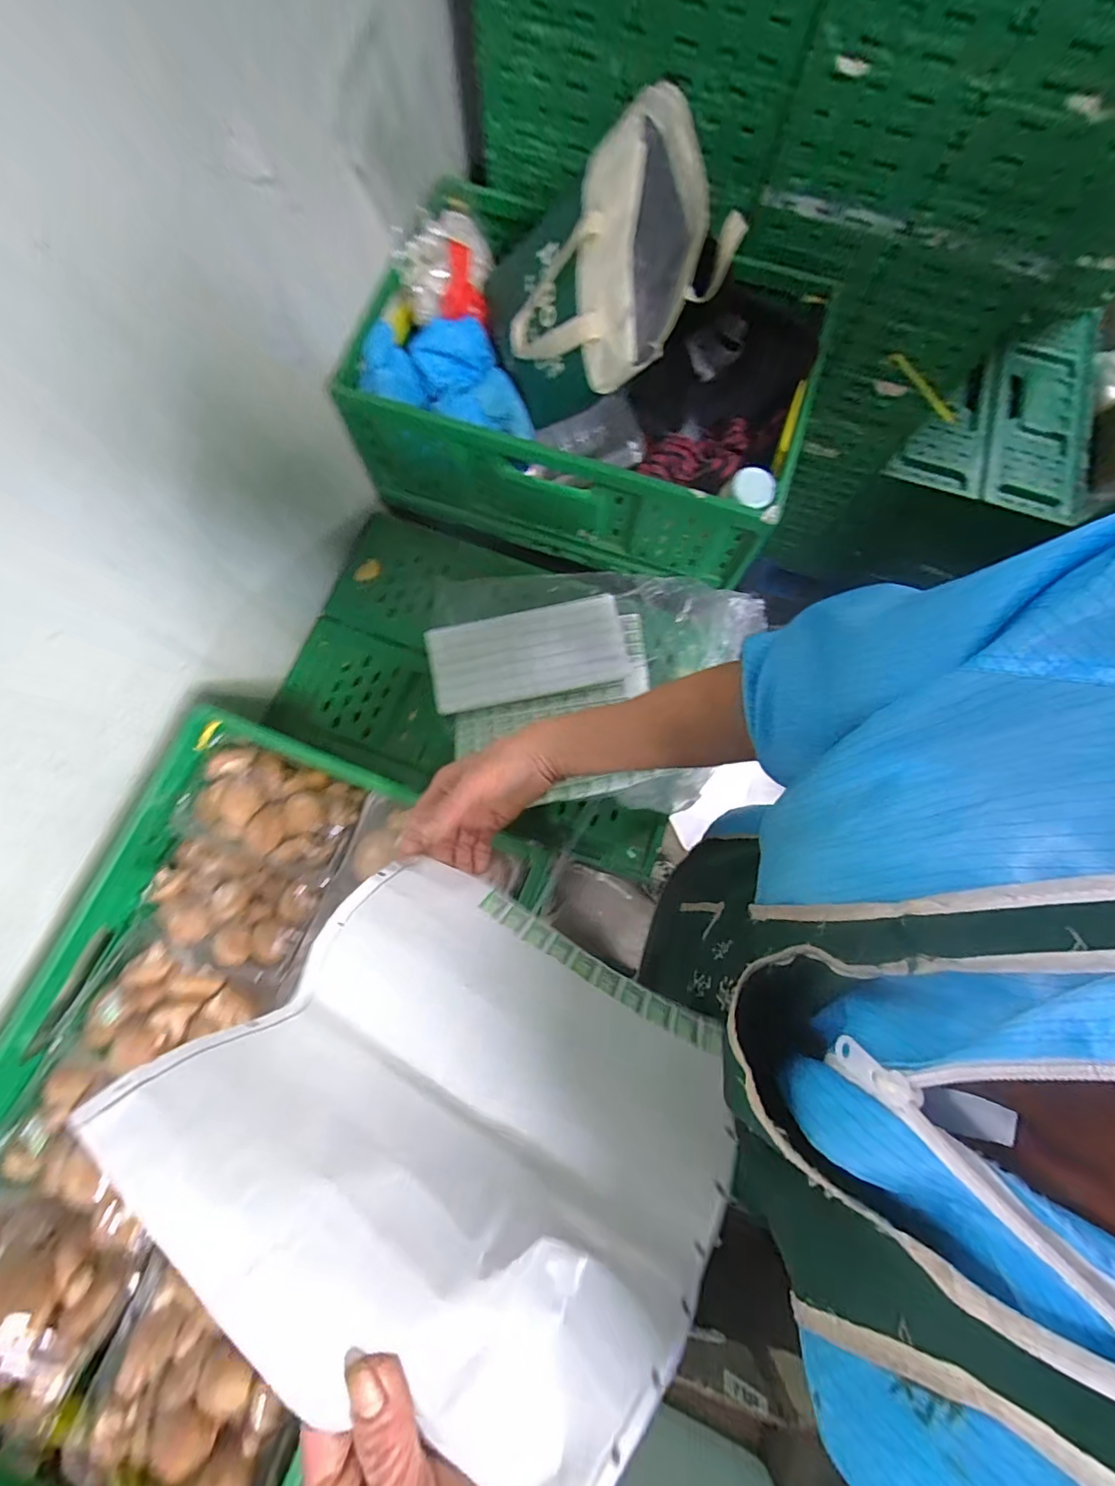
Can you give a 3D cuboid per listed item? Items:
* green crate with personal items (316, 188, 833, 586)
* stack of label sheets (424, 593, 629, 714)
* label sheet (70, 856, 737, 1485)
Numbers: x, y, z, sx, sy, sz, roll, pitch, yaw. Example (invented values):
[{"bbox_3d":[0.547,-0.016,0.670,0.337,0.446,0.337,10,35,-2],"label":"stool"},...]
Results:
[{"bbox_3d":[0.042,-0.508,0.722,0.579,0.219,0.392,17,77,3],"label":"green crate with personal items"},{"bbox_3d":[-0.044,-0.131,0.723,0.281,0.023,0.128,-11,77,-3],"label":"stack of label sheets"},{"bbox_3d":[-0.051,0.207,0.292,0.272,0.045,0.240,33,40,14],"label":"label sheet"}]

